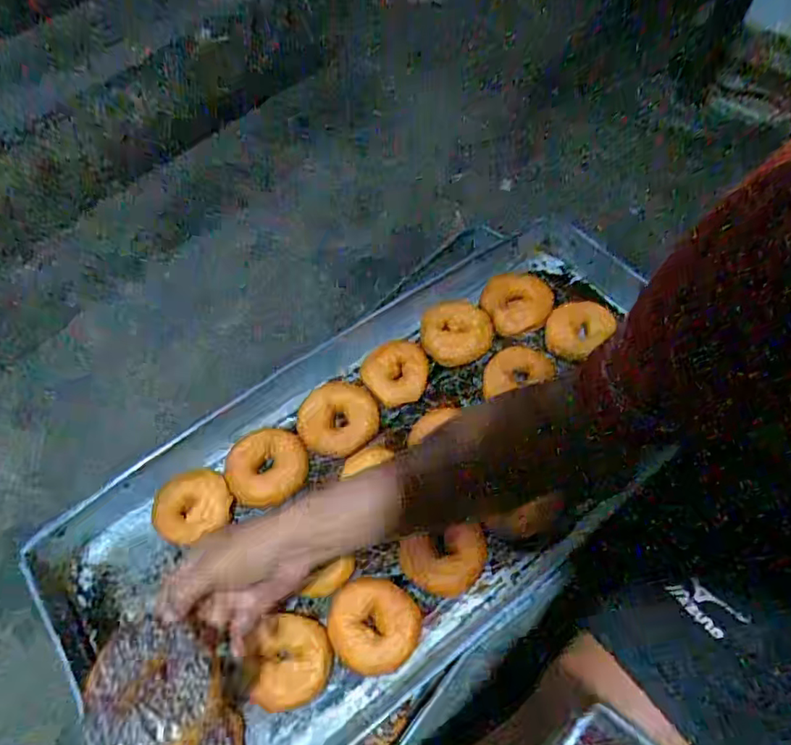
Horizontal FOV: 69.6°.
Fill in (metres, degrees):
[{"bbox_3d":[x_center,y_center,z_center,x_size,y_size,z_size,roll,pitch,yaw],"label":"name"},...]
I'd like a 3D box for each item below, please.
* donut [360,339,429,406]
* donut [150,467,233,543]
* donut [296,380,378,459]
[{"bbox_3d":[-0.002,-0.005,0.762,0.088,0.025,0.092,-1,58,2],"label":"donut"},{"bbox_3d":[-0.241,0.160,0.679,0.085,0.038,0.089,-1,58,2],"label":"donut"},{"bbox_3d":[-0.074,0.057,0.731,0.100,0.026,0.090,-2,58,1],"label":"donut"}]

